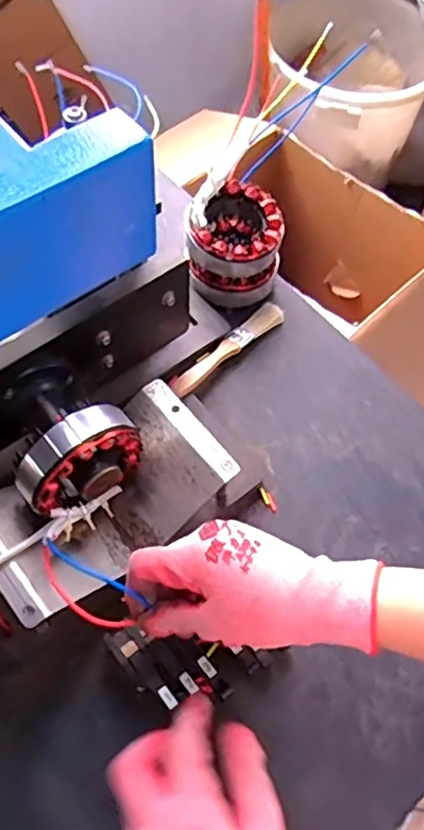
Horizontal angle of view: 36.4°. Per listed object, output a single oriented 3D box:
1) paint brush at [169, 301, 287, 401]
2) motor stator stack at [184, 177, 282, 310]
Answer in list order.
[{"bbox_3d":[0.015,-0.062,0.591,0.022,0.012,0.139,42,66,18],"label":"paint brush"},{"bbox_3d":[0.022,-0.160,0.604,0.083,0.080,0.082,13,61,3],"label":"motor stator stack"}]

